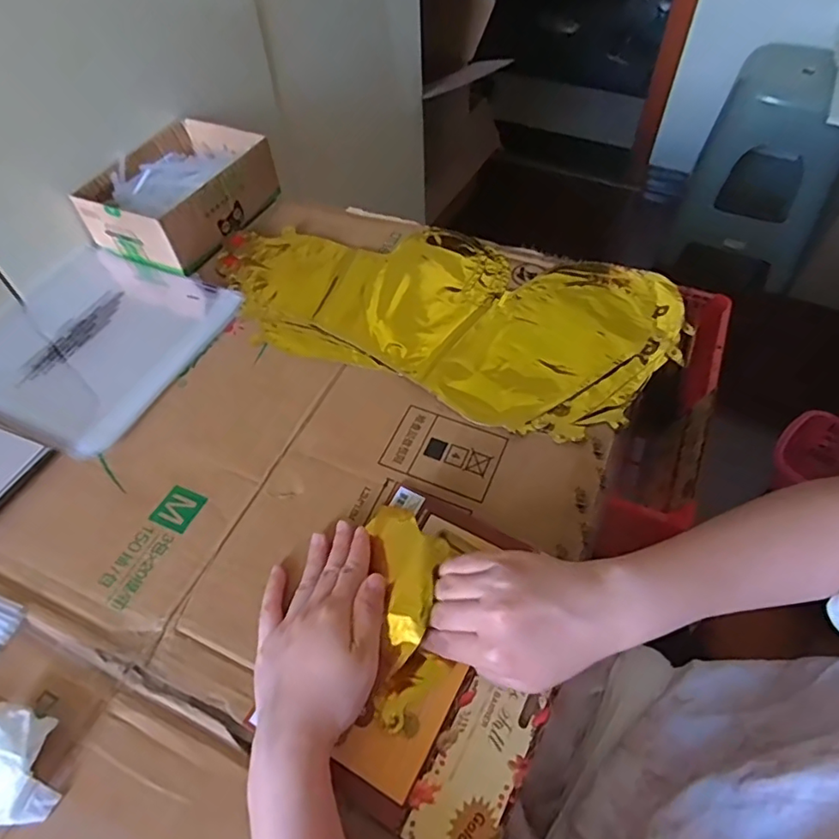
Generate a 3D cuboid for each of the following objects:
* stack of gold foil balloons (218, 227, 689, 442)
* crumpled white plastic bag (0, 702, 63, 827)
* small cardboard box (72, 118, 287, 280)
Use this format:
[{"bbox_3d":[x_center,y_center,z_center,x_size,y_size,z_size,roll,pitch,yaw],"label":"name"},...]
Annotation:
[{"bbox_3d":[0.018,-0.110,0.555,0.441,0.012,0.225,15,55,12],"label":"stack of gold foil balloons"},{"bbox_3d":[-0.234,0.199,0.325,0.062,0.022,0.054,13,55,11],"label":"crumpled white plastic bag"},{"bbox_3d":[-0.270,-0.262,0.652,0.139,0.064,0.192,23,57,17],"label":"small cardboard box"}]

